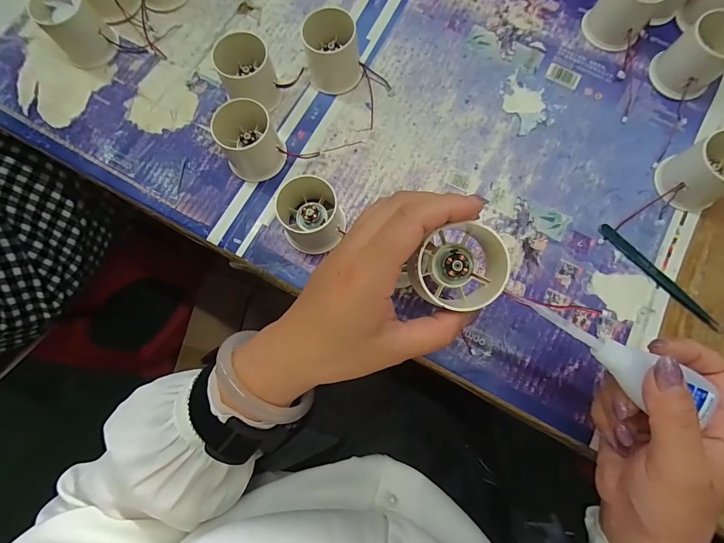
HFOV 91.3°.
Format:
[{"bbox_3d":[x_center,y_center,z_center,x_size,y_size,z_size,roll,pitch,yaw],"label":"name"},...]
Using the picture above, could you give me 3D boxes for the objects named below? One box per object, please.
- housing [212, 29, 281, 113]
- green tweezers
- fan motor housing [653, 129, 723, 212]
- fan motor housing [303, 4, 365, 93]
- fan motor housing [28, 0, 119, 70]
[{"bbox_3d":[-0.104,-0.184,0.334,0.055,0.055,0.043,-21,78,-3],"label":"housing"},{"bbox_3d":[0.266,0.003,0.316,0.013,0.005,0.126,-42,80,-7],"label":"green tweezers"},{"bbox_3d":[0.298,-0.085,0.306,0.048,0.053,0.052,0,78,1],"label":"fan motor housing"},{"bbox_3d":[-0.027,-0.210,0.343,0.054,0.055,0.044,-18,78,-2],"label":"fan motor housing"},{"bbox_3d":[-0.290,-0.247,0.359,0.054,0.046,0.058,-44,81,-7],"label":"fan motor housing"}]

